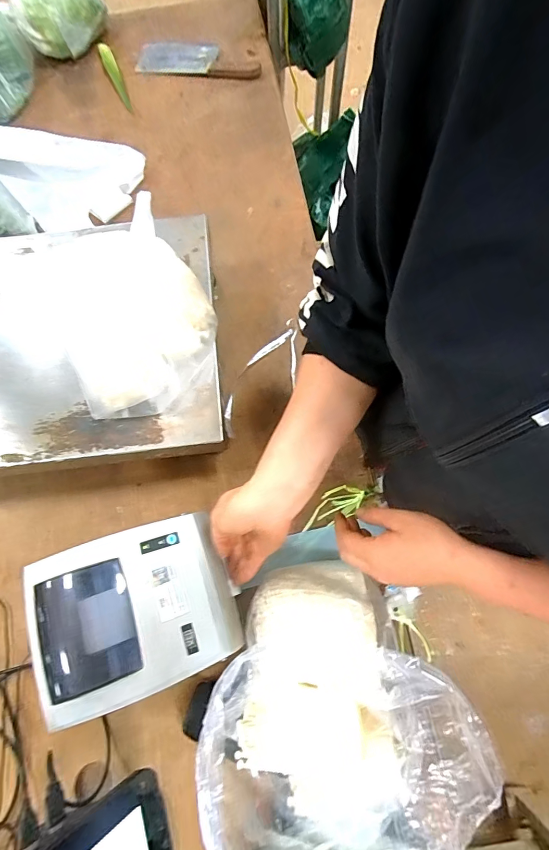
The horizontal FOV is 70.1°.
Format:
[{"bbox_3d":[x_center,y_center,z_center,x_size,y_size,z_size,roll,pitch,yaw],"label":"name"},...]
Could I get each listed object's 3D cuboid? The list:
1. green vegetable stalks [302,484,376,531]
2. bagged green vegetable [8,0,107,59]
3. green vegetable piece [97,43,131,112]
[{"bbox_3d":[0.101,0.125,0.622,0.119,0.011,0.045,-24,73,1],"label":"green vegetable stalks"},{"bbox_3d":[-0.479,-0.929,0.892,0.197,0.123,0.151,-36,75,-9],"label":"bagged green vegetable"},{"bbox_3d":[-0.371,-0.812,0.907,0.029,0.028,0.188,-22,73,-5],"label":"green vegetable piece"}]

